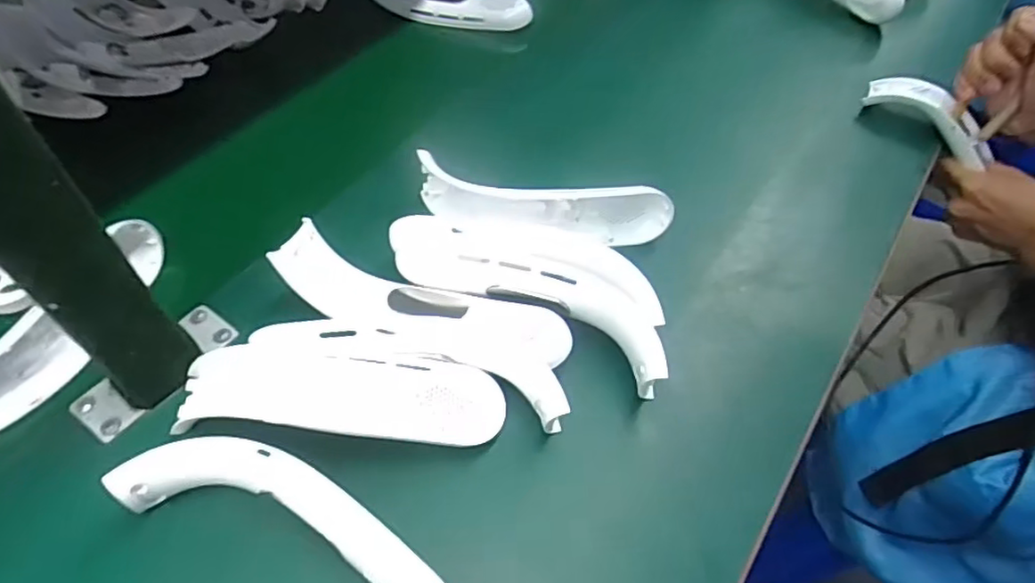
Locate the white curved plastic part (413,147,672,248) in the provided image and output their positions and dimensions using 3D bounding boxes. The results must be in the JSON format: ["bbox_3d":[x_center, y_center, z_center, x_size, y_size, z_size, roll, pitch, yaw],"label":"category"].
[{"bbox_3d":[0.018,-0.065,0.485,0.200,0.042,0.040,11,56,3],"label":"white curved plastic part"}]

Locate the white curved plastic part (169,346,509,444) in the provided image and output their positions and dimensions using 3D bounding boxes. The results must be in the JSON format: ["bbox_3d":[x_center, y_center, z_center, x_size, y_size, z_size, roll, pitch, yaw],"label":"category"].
[{"bbox_3d":[-0.107,0.065,0.386,0.196,0.037,0.049,4,56,-3],"label":"white curved plastic part"}]

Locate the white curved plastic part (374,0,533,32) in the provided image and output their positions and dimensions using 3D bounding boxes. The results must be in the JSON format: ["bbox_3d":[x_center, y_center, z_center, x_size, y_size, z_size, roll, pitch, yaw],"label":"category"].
[{"bbox_3d":[-0.084,-0.318,0.667,0.195,0.055,0.039,11,56,8],"label":"white curved plastic part"}]

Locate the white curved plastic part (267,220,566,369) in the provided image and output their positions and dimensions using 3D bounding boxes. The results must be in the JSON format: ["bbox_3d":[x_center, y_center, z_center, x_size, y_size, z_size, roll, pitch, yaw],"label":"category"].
[{"bbox_3d":[-0.064,0.014,0.417,0.199,0.043,0.059,15,56,5],"label":"white curved plastic part"}]

